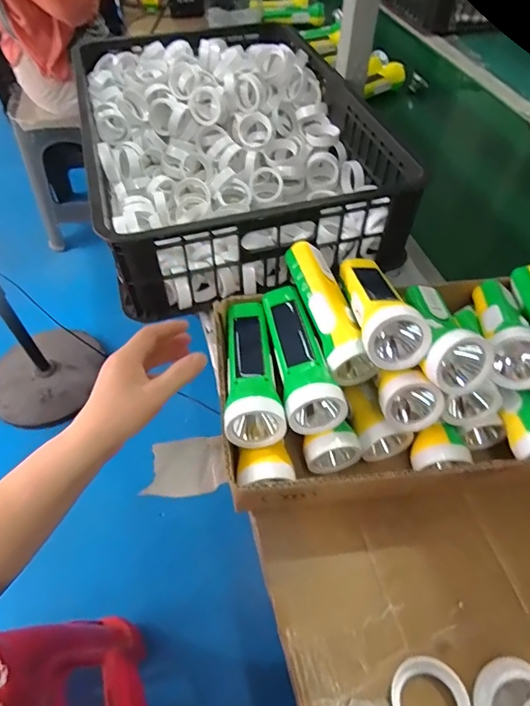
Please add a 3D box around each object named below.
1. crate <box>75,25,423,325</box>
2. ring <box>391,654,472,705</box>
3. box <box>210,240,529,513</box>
[{"bbox_3d":[-0.056,-0.331,0.705,0.408,0.124,0.600,-13,54,-8],"label":"crate"},{"bbox_3d":[0.121,0.257,0.330,0.052,0.022,0.054,27,58,20],"label":"ring"},{"bbox_3d":[0.145,0.001,0.445,0.372,0.157,0.234,-7,53,-3],"label":"box"}]

